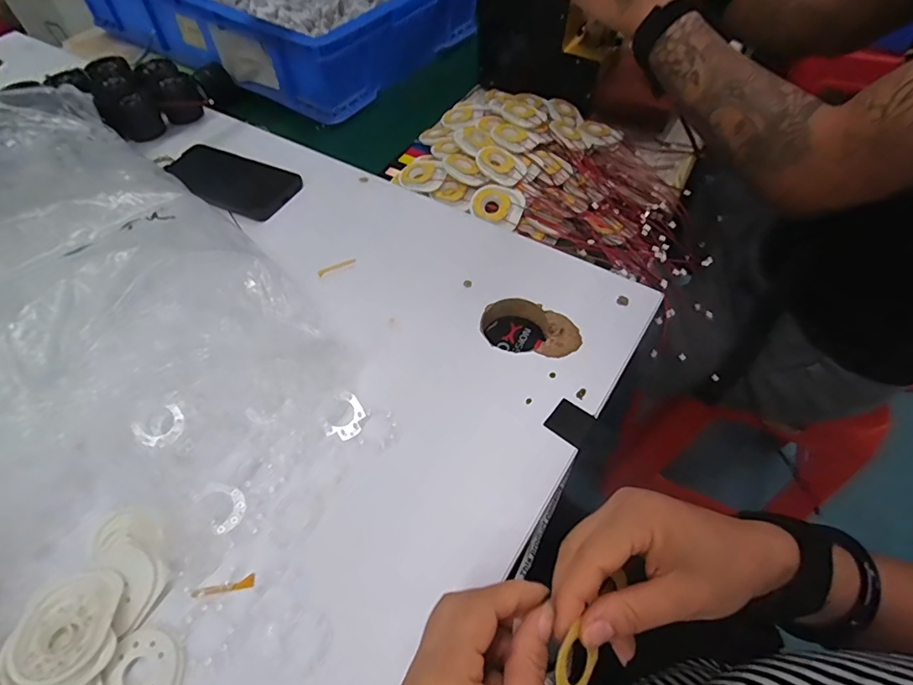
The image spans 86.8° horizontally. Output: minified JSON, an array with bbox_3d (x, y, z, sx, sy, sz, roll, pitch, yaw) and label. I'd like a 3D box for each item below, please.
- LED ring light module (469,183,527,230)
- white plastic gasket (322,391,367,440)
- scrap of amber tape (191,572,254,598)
[{"bbox_3d":[0.046,-0.151,0.529,0.057,0.010,0.046,22,81,9],"label":"LED ring light module"},{"bbox_3d":[-0.084,0.058,0.371,0.026,0.009,0.034,21,57,16],"label":"white plastic gasket"},{"bbox_3d":[-0.148,0.156,0.308,0.037,0.005,0.008,-13,54,-8],"label":"scrap of amber tape"}]

